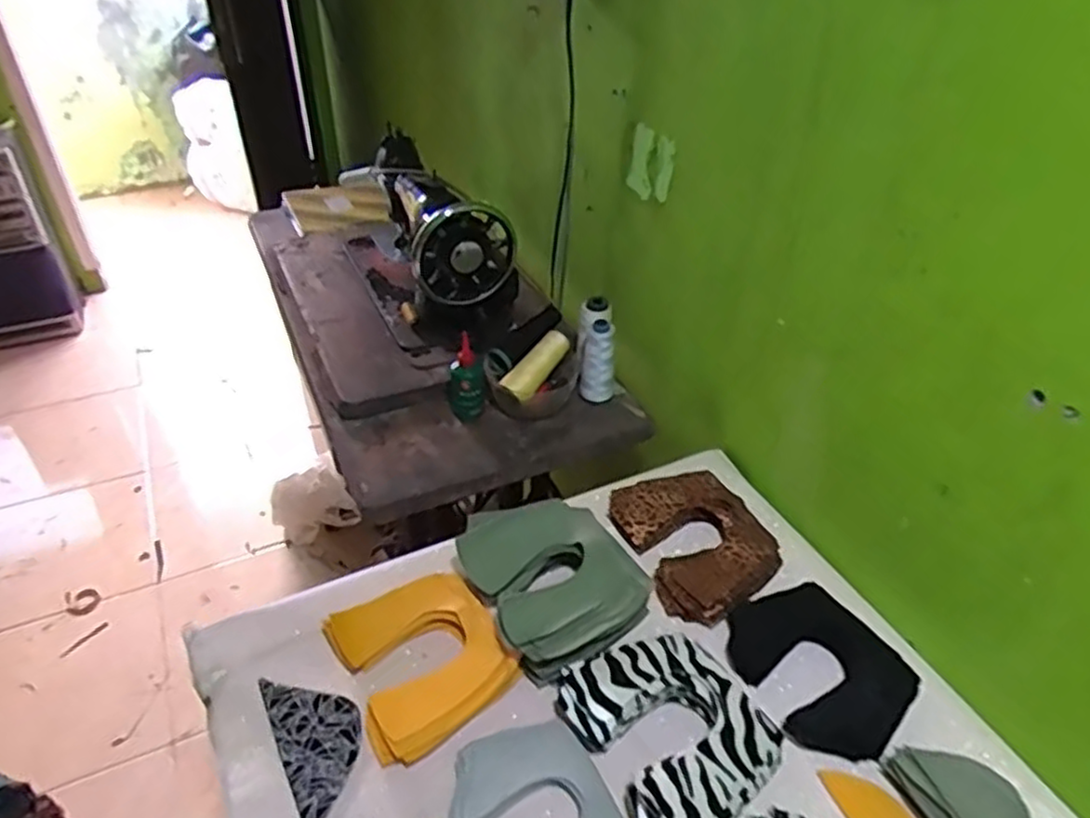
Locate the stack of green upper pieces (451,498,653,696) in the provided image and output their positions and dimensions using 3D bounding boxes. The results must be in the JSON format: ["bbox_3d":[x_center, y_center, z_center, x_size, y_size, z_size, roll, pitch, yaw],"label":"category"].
[{"bbox_3d":[0.007,0.162,0.707,0.147,0.052,0.174,-19,43,-24],"label":"stack of green upper pieces"}]

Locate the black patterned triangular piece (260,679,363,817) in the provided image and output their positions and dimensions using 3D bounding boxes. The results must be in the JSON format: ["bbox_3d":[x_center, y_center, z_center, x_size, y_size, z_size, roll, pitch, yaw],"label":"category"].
[{"bbox_3d":[-0.189,0.279,0.621,0.066,0.005,0.135,-18,46,-25],"label":"black patterned triangular piece"}]

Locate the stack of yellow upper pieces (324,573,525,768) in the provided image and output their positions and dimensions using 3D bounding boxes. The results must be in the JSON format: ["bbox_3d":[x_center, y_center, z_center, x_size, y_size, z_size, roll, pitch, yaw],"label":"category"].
[{"bbox_3d":[-0.108,0.224,0.665,0.135,0.026,0.151,-19,43,-24],"label":"stack of yellow upper pieces"}]

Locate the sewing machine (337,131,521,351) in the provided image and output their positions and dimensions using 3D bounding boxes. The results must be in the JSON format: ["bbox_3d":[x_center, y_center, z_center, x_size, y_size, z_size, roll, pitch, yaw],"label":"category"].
[{"bbox_3d":[-0.190,-0.273,1.117,0.172,0.207,0.394,-15,42,-20],"label":"sewing machine"}]

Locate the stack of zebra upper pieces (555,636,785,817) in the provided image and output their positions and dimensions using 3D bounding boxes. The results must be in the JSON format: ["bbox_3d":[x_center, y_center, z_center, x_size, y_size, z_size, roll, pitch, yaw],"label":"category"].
[{"bbox_3d":[0.103,0.264,0.610,0.135,0.034,0.161,-23,45,-28],"label":"stack of zebra upper pieces"}]

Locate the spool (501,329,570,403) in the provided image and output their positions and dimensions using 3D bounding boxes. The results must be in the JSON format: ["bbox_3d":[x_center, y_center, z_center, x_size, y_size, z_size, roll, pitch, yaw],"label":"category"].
[{"bbox_3d":[-0.009,-0.056,0.960,0.035,0.036,0.111,31,69,31],"label":"spool"}]

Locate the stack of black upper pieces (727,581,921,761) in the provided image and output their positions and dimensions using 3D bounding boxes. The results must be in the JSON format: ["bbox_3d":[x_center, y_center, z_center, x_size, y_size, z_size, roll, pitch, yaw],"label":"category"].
[{"bbox_3d":[0.247,0.229,0.663,0.119,0.022,0.158,-21,44,-26],"label":"stack of black upper pieces"}]

